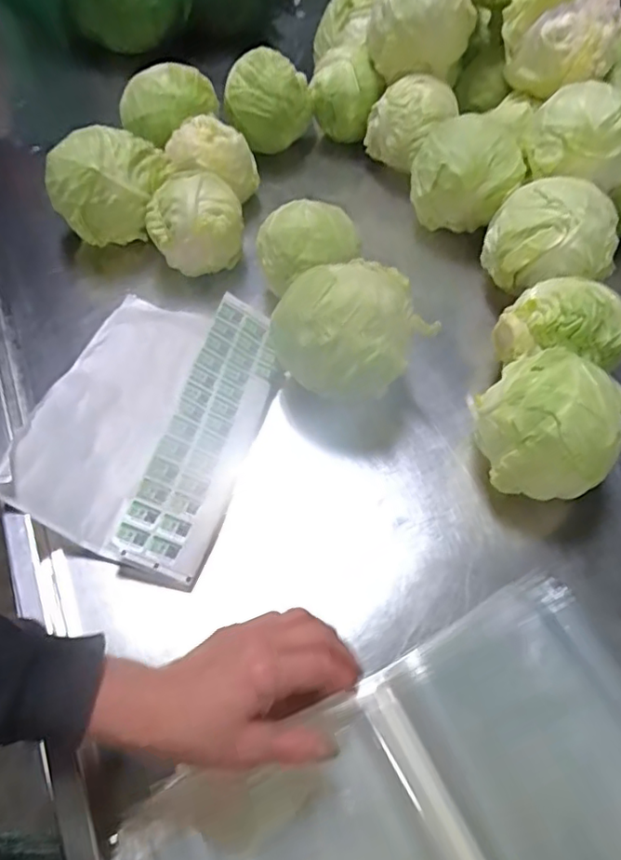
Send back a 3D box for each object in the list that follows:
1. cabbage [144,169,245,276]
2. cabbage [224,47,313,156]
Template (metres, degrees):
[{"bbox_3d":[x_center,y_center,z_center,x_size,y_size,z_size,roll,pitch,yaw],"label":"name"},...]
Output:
[{"bbox_3d":[-0.126,-0.224,0.662,0.098,0.104,0.088,1,57,-2],"label":"cabbage"},{"bbox_3d":[-0.058,-0.440,0.793,0.113,0.094,0.121,-5,57,-5],"label":"cabbage"}]

